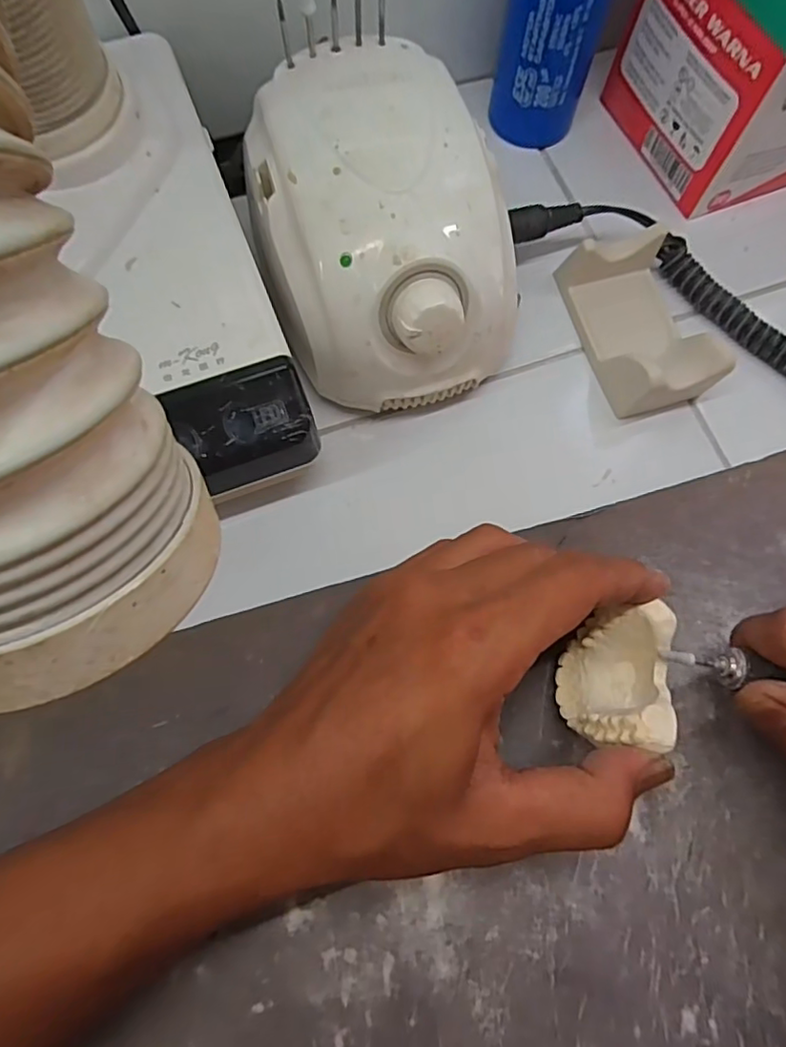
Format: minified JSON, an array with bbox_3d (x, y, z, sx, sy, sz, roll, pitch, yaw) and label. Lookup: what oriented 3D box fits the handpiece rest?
[{"bbox_3d":[0.121,-0.098,0.288,0.048,0.034,0.093,-13,73,-6],"label":"handpiece rest"}]

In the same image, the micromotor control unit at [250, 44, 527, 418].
[{"bbox_3d":[-0.005,-0.127,0.268,0.109,0.085,0.137,-20,74,-8],"label":"micromotor control unit"}]

